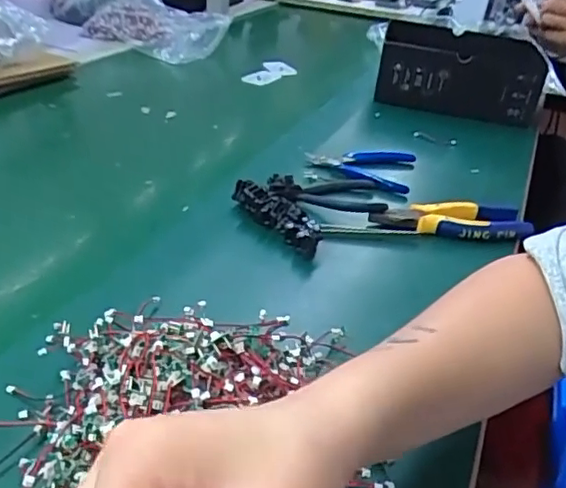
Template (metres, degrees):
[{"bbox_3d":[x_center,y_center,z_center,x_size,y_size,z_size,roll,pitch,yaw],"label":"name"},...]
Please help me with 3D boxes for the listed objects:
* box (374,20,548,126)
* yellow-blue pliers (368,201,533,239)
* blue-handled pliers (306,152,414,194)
[{"bbox_3d":[0.277,-0.281,0.956,0.231,0.101,0.219,11,31,7],"label":"box"},{"bbox_3d":[0.164,-0.022,0.593,0.157,0.026,0.044,3,31,-7],"label":"yellow-blue pliers"},{"bbox_3d":[0.090,-0.095,0.700,0.120,0.017,0.091,12,31,9],"label":"blue-handled pliers"}]

